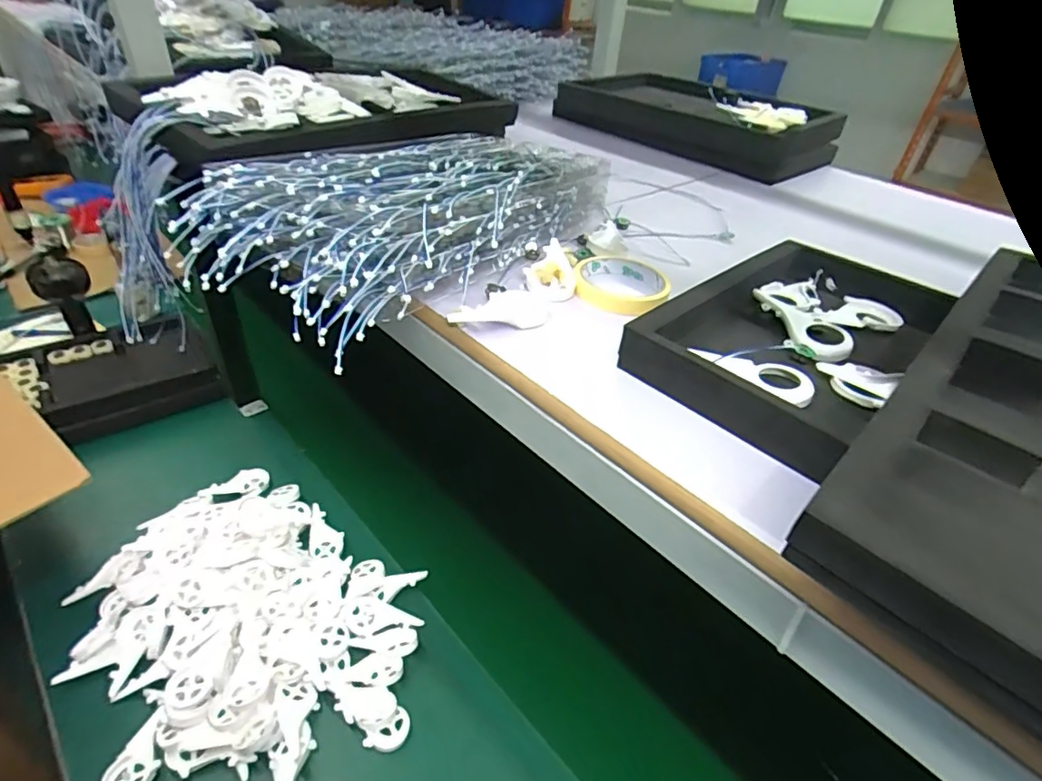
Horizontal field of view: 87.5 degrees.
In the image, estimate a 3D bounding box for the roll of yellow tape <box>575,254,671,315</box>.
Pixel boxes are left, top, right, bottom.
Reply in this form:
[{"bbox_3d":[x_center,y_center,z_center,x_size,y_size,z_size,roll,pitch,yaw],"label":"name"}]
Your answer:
[{"bbox_3d":[0.094,-0.102,0.517,0.085,0.024,0.085,1,42,-1],"label":"roll of yellow tape"}]

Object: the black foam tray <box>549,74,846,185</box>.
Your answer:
[{"bbox_3d":[0.307,-0.482,0.958,0.460,0.063,0.255,30,45,29],"label":"black foam tray"}]

